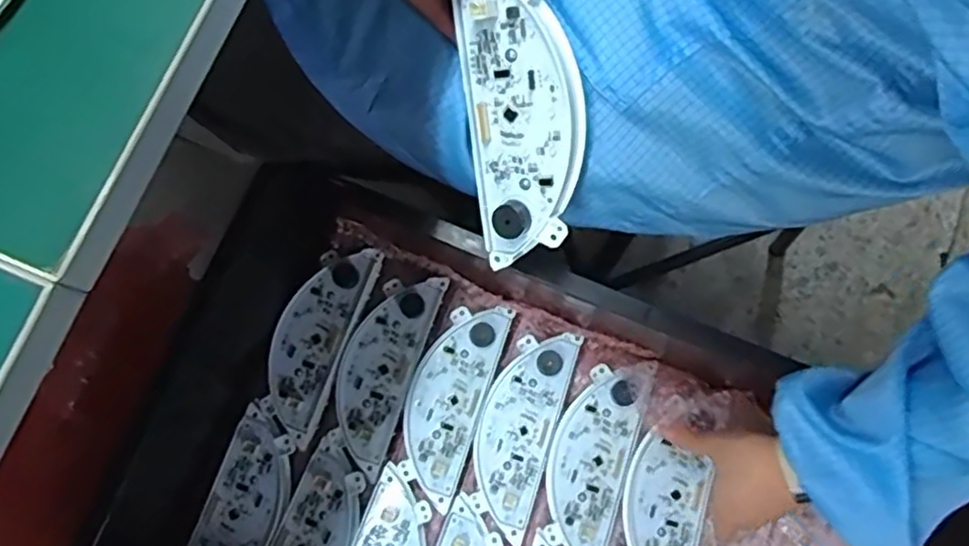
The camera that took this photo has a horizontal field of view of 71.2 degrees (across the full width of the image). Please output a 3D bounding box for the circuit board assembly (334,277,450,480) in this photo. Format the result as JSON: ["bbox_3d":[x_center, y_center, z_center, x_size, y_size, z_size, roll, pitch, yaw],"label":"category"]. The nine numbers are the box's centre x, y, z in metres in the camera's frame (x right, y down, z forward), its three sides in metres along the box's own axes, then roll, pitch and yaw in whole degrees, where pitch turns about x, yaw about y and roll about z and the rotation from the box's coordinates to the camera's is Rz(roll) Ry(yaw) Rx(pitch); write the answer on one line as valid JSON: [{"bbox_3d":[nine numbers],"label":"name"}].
[{"bbox_3d":[-0.091,0.079,0.587,0.063,0.005,0.171,20,80,5],"label":"circuit board assembly"}]

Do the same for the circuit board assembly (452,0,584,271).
[{"bbox_3d":[0.019,-0.085,0.385,0.069,0.016,0.163,0,111,27],"label":"circuit board assembly"}]

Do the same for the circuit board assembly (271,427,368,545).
[{"bbox_3d":[-0.142,0.224,0.564,0.063,0.010,0.168,24,80,6],"label":"circuit board assembly"}]

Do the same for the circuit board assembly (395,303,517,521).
[{"bbox_3d":[-0.031,0.105,0.577,0.062,0.009,0.167,19,80,5],"label":"circuit board assembly"}]

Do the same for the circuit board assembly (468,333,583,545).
[{"bbox_3d":[0.027,0.130,0.571,0.061,0.015,0.169,17,80,5],"label":"circuit board assembly"}]

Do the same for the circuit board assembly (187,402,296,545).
[{"bbox_3d":[-0.206,0.206,0.569,0.063,0.011,0.170,20,80,5],"label":"circuit board assembly"}]

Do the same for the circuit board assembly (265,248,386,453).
[{"bbox_3d":[-0.150,0.054,0.591,0.062,0.012,0.171,21,80,6],"label":"circuit board assembly"}]

